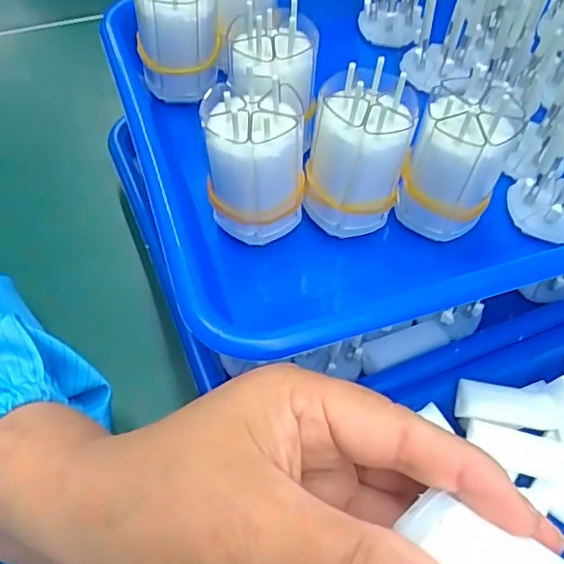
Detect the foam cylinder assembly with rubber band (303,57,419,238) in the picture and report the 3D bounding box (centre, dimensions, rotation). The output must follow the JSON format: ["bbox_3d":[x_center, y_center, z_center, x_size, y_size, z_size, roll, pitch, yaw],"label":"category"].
[{"bbox_3d":[0.031,-0.052,0.244,0.040,0.064,0.034,13,54,6],"label":"foam cylinder assembly with rubber band"}]

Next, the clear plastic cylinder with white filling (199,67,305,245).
[{"bbox_3d":[-0.012,-0.046,0.244,0.042,0.067,0.036,-5,55,-7],"label":"clear plastic cylinder with white filling"}]

